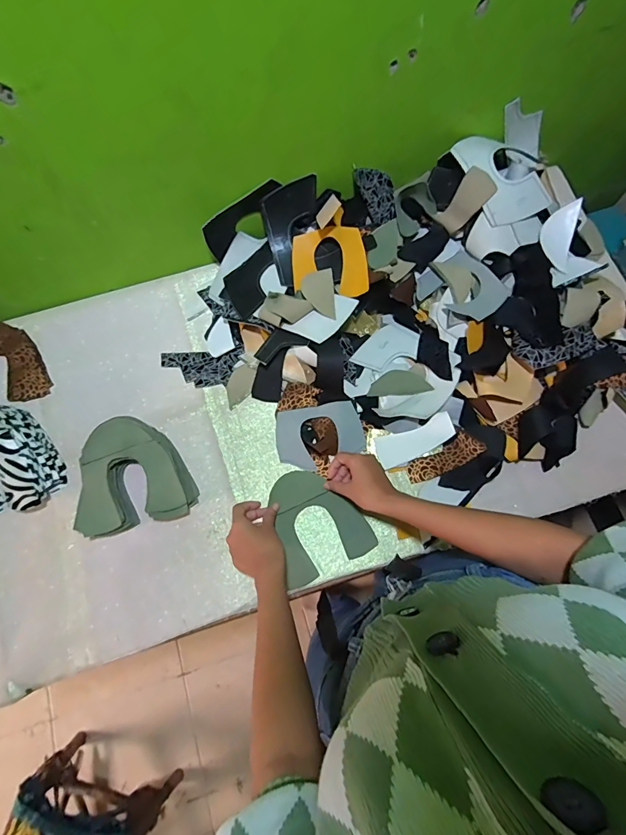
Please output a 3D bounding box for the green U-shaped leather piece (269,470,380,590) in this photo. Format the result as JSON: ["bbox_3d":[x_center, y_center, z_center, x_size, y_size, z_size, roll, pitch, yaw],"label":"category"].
[{"bbox_3d":[0.003,0.158,0.633,0.140,0.009,0.159,-25,76,-6],"label":"green U-shaped leather piece"}]

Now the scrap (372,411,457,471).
[{"bbox_3d":[0.164,0.038,0.646,0.124,0.006,0.052,-23,87,11],"label":"scrap"}]

